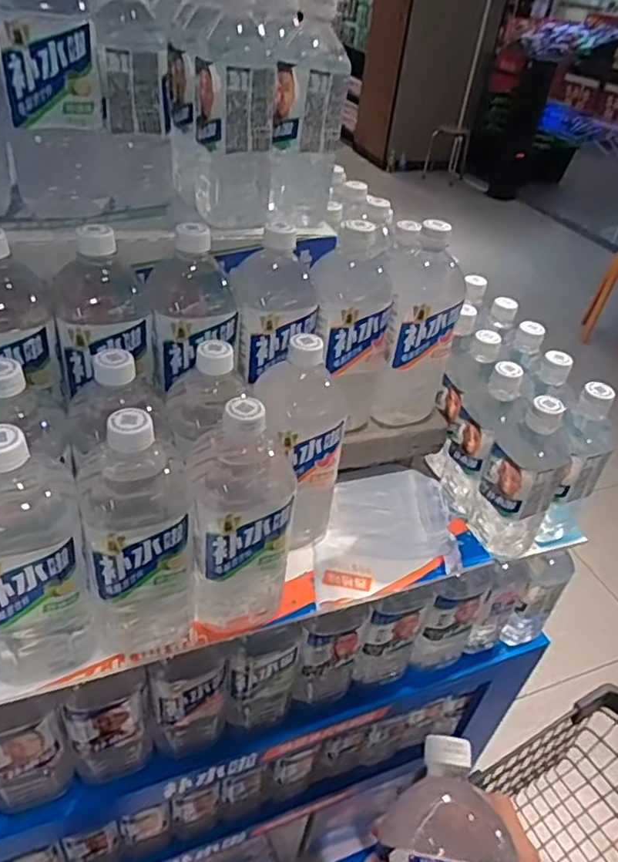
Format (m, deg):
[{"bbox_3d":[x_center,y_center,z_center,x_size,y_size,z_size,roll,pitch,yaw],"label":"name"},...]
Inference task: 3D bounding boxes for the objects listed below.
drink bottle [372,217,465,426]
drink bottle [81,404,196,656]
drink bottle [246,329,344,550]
[{"bbox_3d":[0.121,-0.117,0.672,0.086,0.220,0.100,11,38,4],"label":"drink bottle"},{"bbox_3d":[-0.131,0.085,0.477,0.076,0.229,0.070,-6,40,-17],"label":"drink bottle"},{"bbox_3d":[-0.009,0.015,0.584,0.069,0.223,0.066,-10,42,-22],"label":"drink bottle"}]

